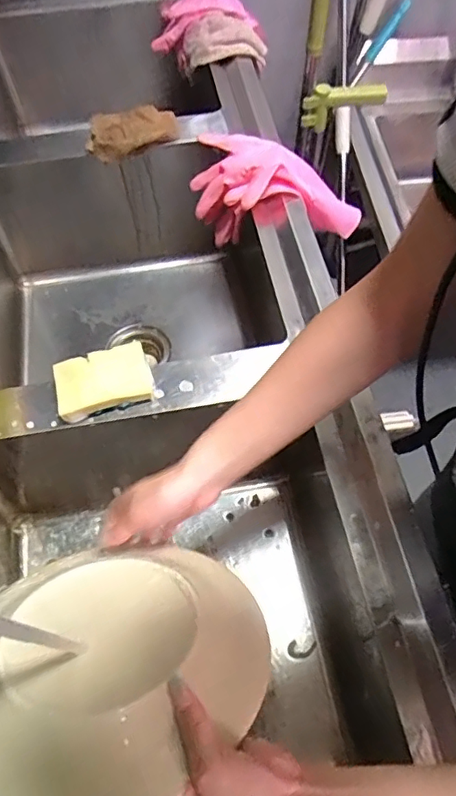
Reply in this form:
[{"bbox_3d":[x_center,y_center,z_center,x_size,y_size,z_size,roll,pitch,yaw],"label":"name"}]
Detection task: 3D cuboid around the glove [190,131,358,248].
[{"bbox_3d":[0.072,-0.315,0.813,0.235,0.114,0.120,-8,61,-5],"label":"glove"}]

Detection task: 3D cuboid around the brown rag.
[{"bbox_3d":[-0.151,-0.417,0.837,0.142,0.031,0.080,-27,64,-15],"label":"brown rag"}]

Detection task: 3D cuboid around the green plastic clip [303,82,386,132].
[{"bbox_3d":[0.196,-0.502,0.924,0.142,0.063,0.034,-9,61,-5],"label":"green plastic clip"}]

